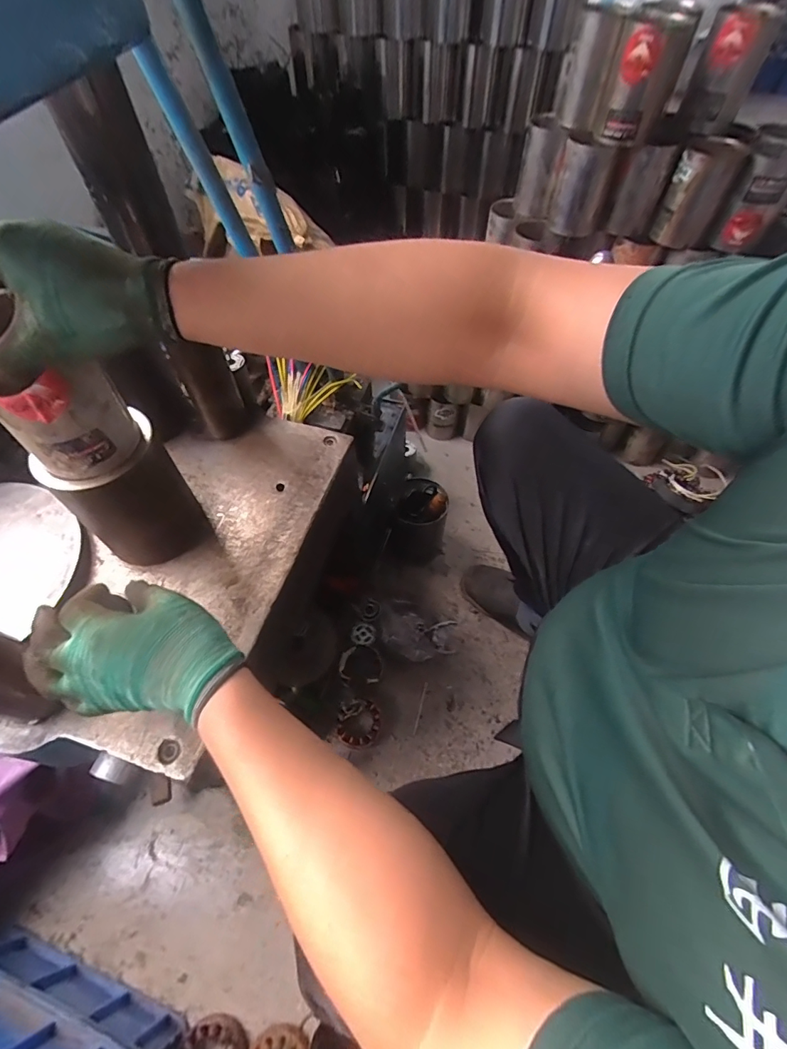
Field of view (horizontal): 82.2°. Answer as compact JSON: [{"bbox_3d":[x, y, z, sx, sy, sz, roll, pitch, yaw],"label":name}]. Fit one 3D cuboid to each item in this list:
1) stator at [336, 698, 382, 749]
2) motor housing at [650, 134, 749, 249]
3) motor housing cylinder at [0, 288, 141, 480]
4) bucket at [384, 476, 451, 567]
[{"bbox_3d":[-0.061,0.361,0.822,0.073,0.048,0.081,19,59,13],"label":"stator"},{"bbox_3d":[0.516,-0.562,0.768,0.091,0.133,0.095,27,61,17],"label":"motor housing"},{"bbox_3d":[-0.292,-0.111,0.382,0.079,0.136,0.082,0,57,1],"label":"motor housing cylinder"},{"bbox_3d":[0.053,-0.004,0.995,0.120,0.163,0.118,0,57,1],"label":"bucket"}]

